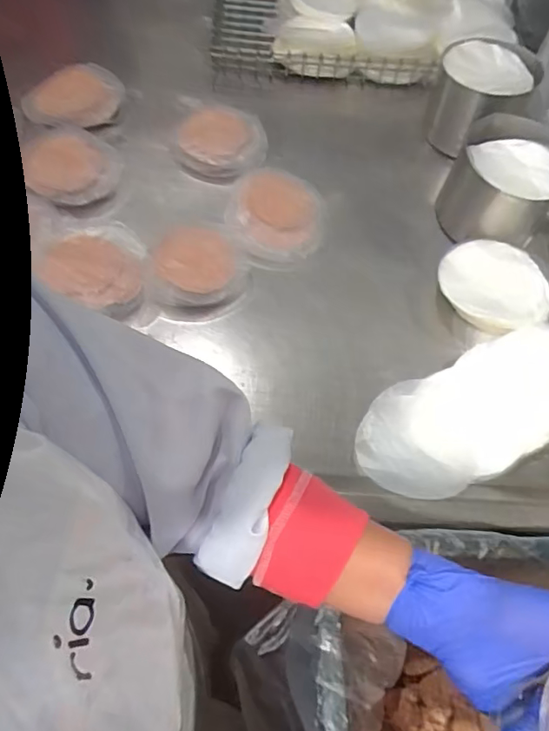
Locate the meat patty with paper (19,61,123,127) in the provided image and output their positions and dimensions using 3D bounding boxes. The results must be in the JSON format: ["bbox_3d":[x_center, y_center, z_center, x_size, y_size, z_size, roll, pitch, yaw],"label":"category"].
[{"bbox_3d":[-0.276,-0.394,0.760,0.111,0.032,0.134,26,63,11],"label":"meat patty with paper"}]

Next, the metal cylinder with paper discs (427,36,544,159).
[{"bbox_3d":[0.300,-0.392,0.774,0.135,0.101,0.145,40,66,18],"label":"metal cylinder with paper discs"}]

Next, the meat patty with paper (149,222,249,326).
[{"bbox_3d":[-0.091,-0.120,0.644,0.117,0.028,0.142,-2,61,-4],"label":"meat patty with paper"}]

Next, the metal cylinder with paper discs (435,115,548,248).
[{"bbox_3d":[0.297,-0.230,0.684,0.142,0.098,0.141,28,63,12],"label":"metal cylinder with paper discs"}]

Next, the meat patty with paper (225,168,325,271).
[{"bbox_3d":[0.002,-0.201,0.690,0.122,0.028,0.155,4,69,2],"label":"meat patty with paper"}]

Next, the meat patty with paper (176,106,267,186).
[{"bbox_3d":[-0.076,-0.319,0.740,0.127,0.038,0.136,-3,61,-5],"label":"meat patty with paper"}]

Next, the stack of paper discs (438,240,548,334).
[{"bbox_3d":[0.271,-0.097,0.652,0.137,0.035,0.128,32,64,14],"label":"stack of paper discs"}]

